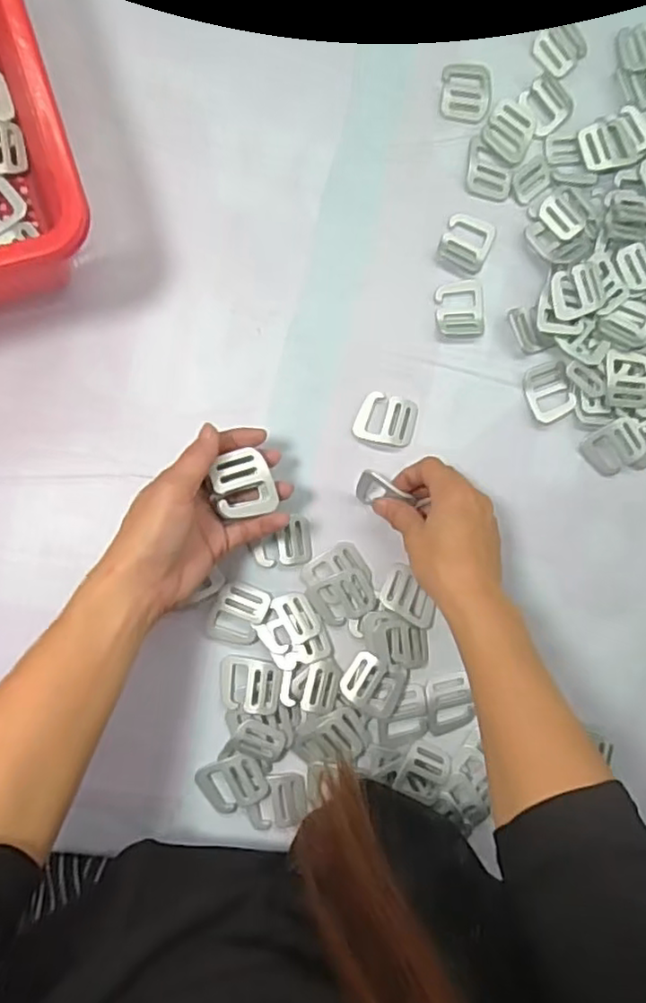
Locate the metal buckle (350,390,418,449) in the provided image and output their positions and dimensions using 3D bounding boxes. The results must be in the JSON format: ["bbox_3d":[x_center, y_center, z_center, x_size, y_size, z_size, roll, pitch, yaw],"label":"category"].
[{"bbox_3d":[0.051,-0.063,0.501,0.050,0.007,0.039,9,88,-8],"label":"metal buckle"}]

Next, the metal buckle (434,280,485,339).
[{"bbox_3d":[0.109,-0.154,0.513,0.040,0.004,0.045,-2,90,-8],"label":"metal buckle"}]

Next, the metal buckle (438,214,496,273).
[{"bbox_3d":[0.116,-0.208,0.513,0.039,0.004,0.043,22,86,-7],"label":"metal buckle"}]

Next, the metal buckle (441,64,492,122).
[{"bbox_3d":[0.115,-0.328,0.512,0.041,0.004,0.047,2,89,-8],"label":"metal buckle"}]

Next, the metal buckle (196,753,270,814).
[{"bbox_3d":[-0.066,0.209,0.473,0.045,0.004,0.041,-25,93,-8],"label":"metal buckle"}]

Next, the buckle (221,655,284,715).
[{"bbox_3d":[-0.053,0.135,0.474,0.043,0.008,0.040,4,89,-8],"label":"buckle"}]

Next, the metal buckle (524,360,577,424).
[{"bbox_3d":[0.186,-0.089,0.527,0.041,0.006,0.046,-21,92,-8],"label":"metal buckle"}]

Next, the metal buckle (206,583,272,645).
[{"bbox_3d":[-0.062,0.084,0.478,0.039,0.005,0.045,18,87,-8],"label":"metal buckle"}]

